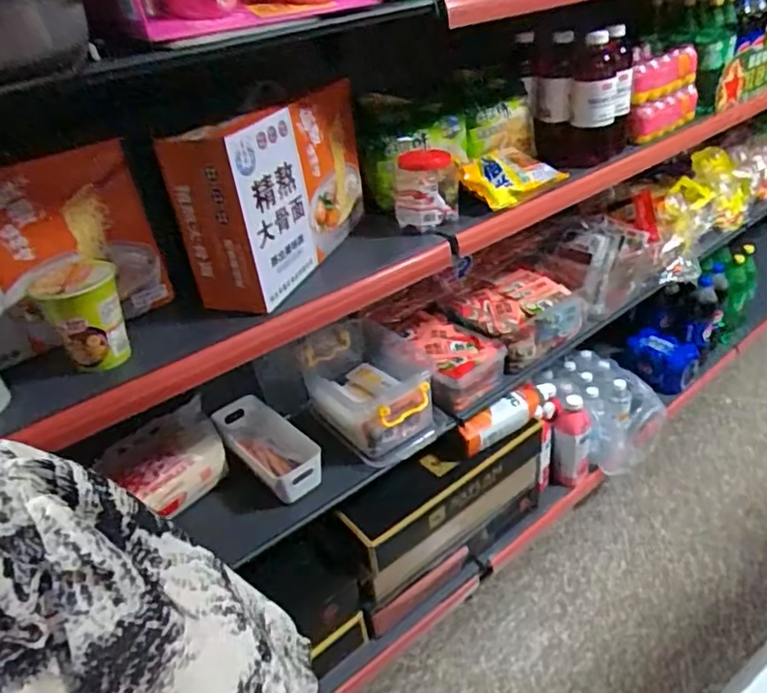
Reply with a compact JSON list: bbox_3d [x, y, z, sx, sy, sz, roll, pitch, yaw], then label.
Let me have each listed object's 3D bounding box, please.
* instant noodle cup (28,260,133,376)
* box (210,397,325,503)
[{"bbox_3d":[-0.363,-0.042,0.743,0.086,0.106,0.104,-20,37,-19],"label":"instant noodle cup"},{"bbox_3d":[-0.219,0.181,1.109,0.113,0.072,0.240,-28,40,-28],"label":"box"}]

